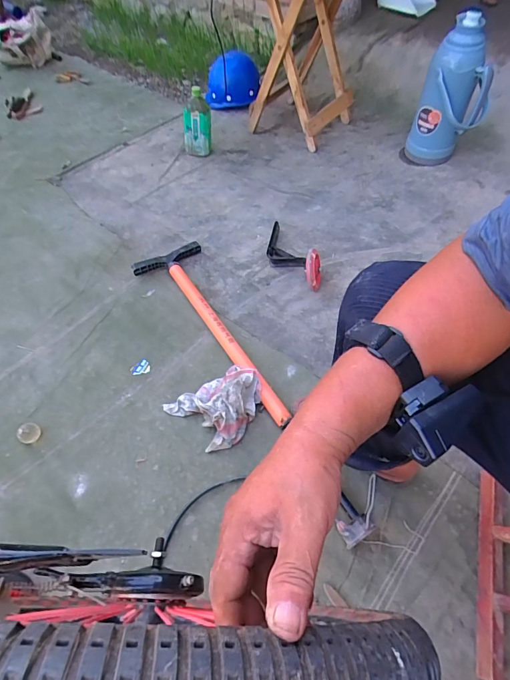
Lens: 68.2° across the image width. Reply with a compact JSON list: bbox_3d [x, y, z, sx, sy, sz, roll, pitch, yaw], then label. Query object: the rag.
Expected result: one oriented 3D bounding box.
[{"bbox_3d":[-0.077,0.120,0.785,0.163,0.080,0.172,39,62,24],"label":"rag"}]

